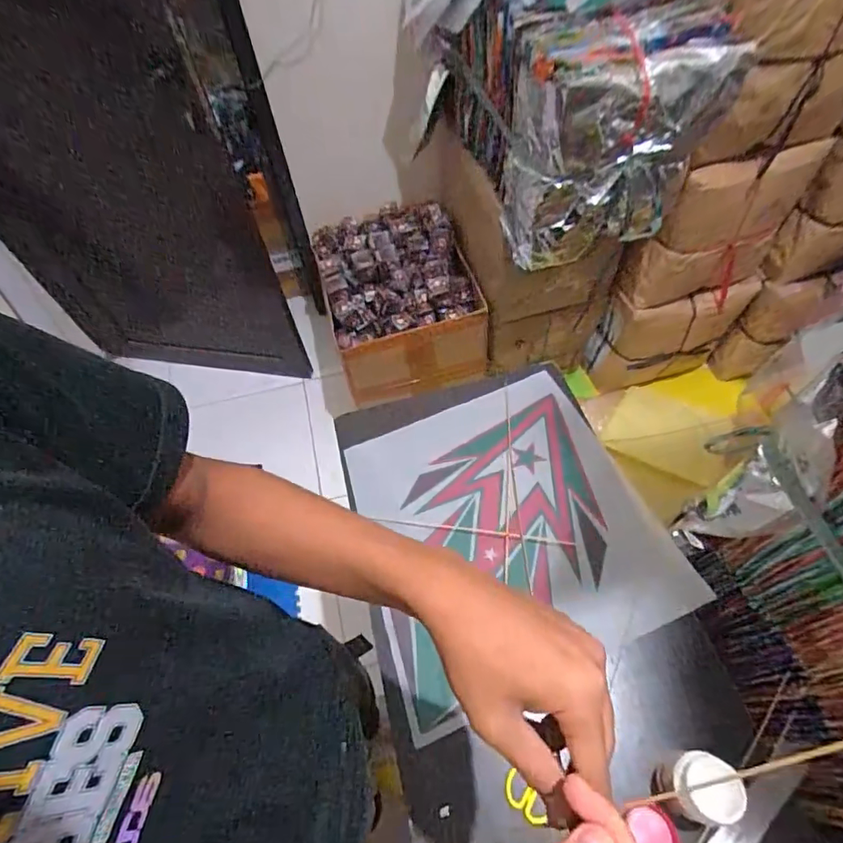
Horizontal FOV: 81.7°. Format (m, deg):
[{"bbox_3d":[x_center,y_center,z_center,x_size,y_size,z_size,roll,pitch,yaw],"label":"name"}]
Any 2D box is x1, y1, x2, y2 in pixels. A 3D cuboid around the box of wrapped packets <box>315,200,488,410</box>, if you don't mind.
[{"bbox_3d":[-0.070,-0.370,1.506,0.422,0.259,0.627,-14,56,-5],"label":"box of wrapped packets"}]

